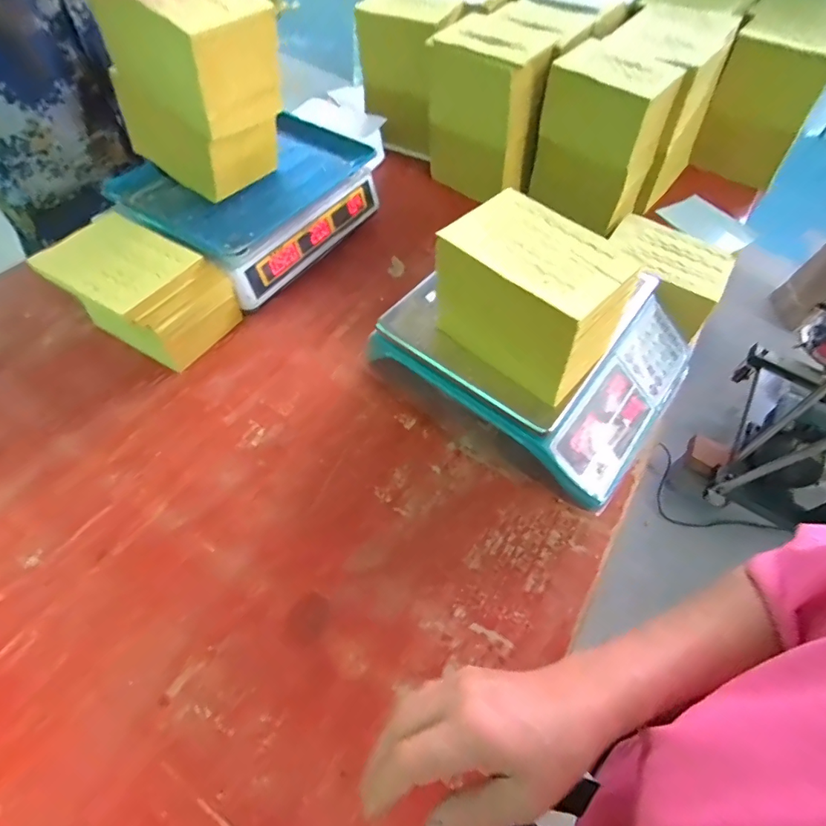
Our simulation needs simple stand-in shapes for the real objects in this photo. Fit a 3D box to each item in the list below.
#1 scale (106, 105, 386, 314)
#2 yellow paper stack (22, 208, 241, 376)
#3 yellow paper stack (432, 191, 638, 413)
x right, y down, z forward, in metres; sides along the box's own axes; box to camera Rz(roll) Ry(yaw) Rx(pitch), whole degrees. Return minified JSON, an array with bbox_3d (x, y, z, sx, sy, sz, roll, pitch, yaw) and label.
[{"bbox_3d":[-0.238,-0.327,0.705,0.278,0.101,0.339,31,60,15],"label":"scale"},{"bbox_3d":[-0.345,-0.154,0.574,0.191,0.111,0.129,27,60,12],"label":"yellow paper stack"},{"bbox_3d":[0.126,-0.121,0.460,0.184,0.108,0.119,37,61,18],"label":"yellow paper stack"}]

